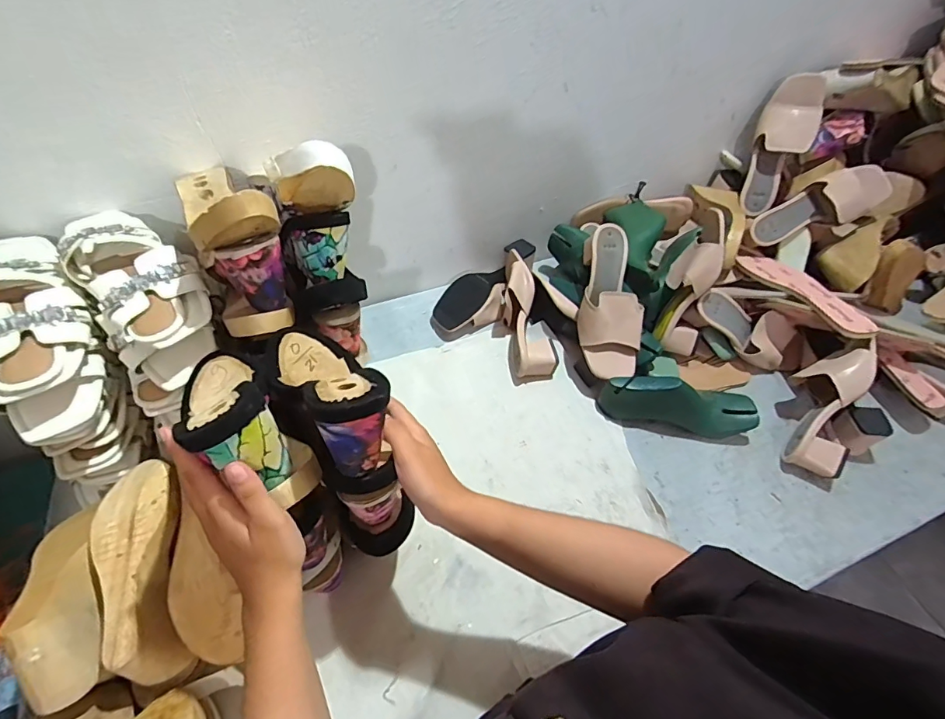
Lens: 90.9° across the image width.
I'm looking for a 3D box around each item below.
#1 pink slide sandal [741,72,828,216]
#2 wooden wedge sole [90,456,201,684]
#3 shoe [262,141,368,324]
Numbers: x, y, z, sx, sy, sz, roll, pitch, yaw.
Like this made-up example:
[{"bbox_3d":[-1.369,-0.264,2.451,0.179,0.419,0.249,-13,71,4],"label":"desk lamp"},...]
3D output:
[{"bbox_3d":[0.570,-0.393,0.862,0.090,0.236,0.059,15,28,8],"label":"pink slide sandal"},{"bbox_3d":[-0.350,0.222,0.495,0.078,0.062,0.214,-15,55,-14],"label":"wooden wedge sole"},{"bbox_3d":[-0.170,-0.143,0.523,0.089,0.194,0.101,-12,54,-12],"label":"shoe"}]

